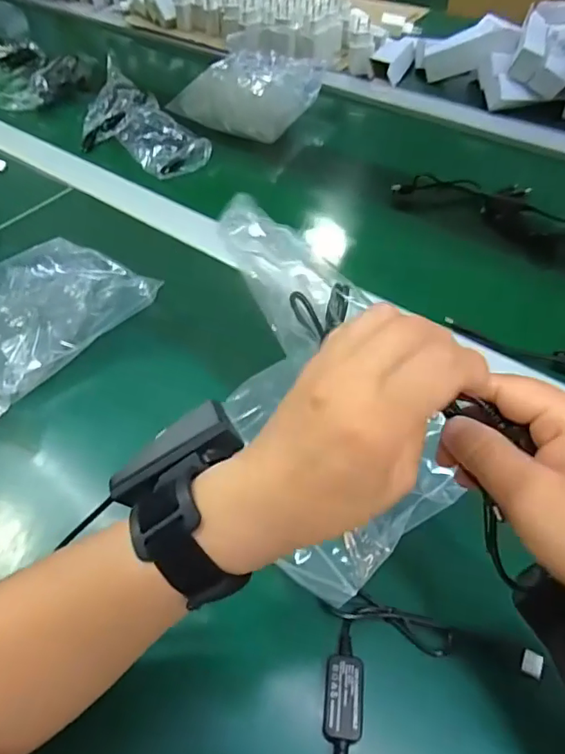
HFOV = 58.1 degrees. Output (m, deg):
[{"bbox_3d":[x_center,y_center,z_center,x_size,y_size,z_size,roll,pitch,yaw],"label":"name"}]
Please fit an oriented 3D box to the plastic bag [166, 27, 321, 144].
[{"bbox_3d":[-0.032,-0.491,0.826,0.185,0.055,0.297,13,51,14],"label":"plastic bag"}]

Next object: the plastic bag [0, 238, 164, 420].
[{"bbox_3d":[-0.255,-0.066,0.498,0.178,0.031,0.221,23,54,22],"label":"plastic bag"}]

